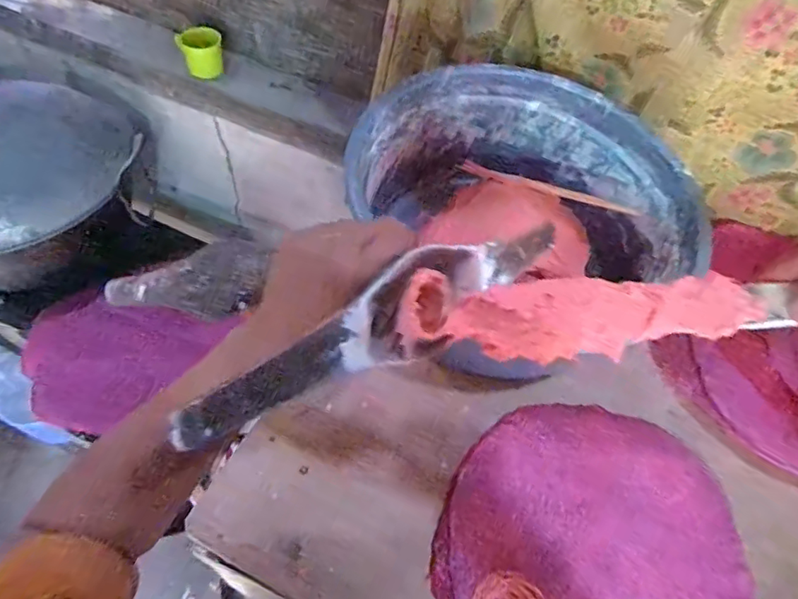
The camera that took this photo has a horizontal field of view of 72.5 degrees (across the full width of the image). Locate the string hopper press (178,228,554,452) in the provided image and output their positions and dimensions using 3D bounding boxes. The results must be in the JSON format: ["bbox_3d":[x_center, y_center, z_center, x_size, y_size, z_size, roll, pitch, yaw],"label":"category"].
[{"bbox_3d":[0.017,0.005,0.324,0.045,0.046,0.308,43,46,21],"label":"string hopper press"}]

